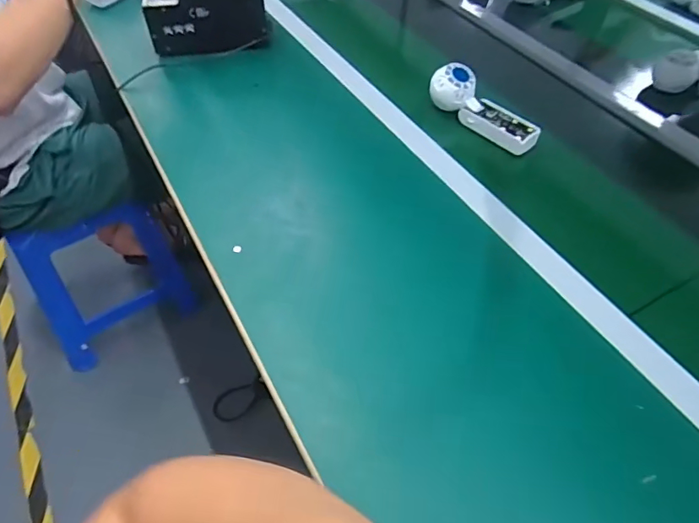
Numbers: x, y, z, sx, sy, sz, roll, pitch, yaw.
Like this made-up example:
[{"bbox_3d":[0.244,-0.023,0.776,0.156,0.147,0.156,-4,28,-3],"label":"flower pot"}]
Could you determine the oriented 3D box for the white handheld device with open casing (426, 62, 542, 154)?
[{"bbox_3d":[0.189,-0.211,0.677,0.166,0.042,0.054,44,59,14],"label":"white handheld device with open casing"}]

